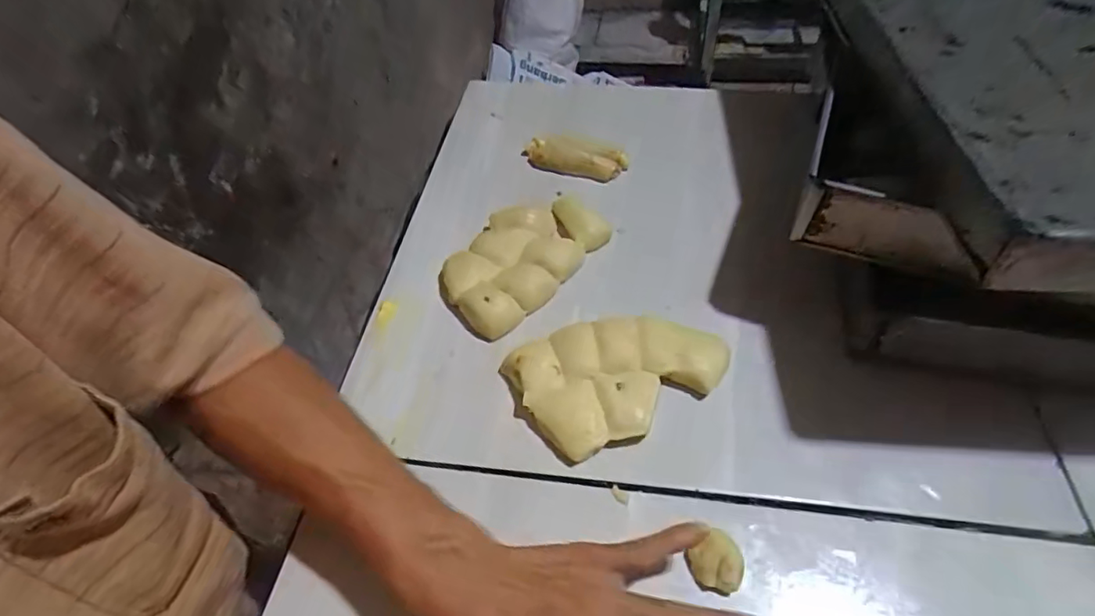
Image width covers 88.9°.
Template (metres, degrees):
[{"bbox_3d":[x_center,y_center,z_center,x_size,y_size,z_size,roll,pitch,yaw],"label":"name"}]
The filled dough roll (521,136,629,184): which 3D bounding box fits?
[{"bbox_3d":[0.027,-0.156,0.580,0.106,0.025,0.038,25,57,23],"label":"filled dough roll"}]

